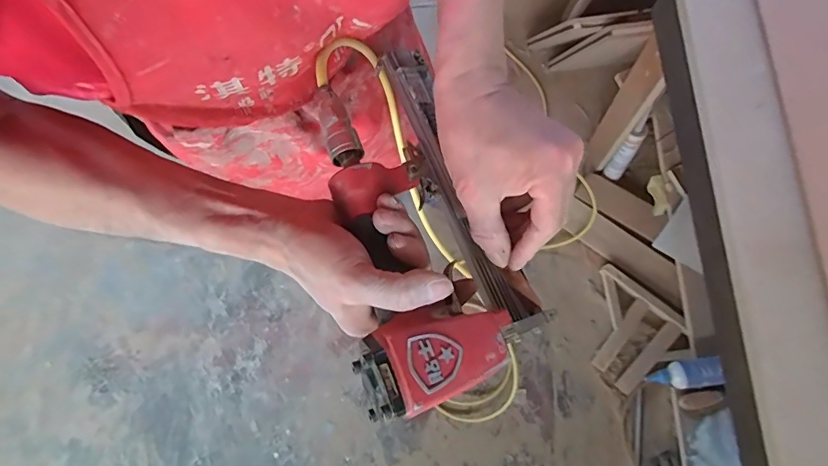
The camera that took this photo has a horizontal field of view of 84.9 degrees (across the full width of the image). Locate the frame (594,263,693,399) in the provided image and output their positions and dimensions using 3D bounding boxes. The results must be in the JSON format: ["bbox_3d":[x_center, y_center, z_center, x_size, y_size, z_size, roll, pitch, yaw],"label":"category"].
[{"bbox_3d":[0.524,0.248,1.123,0.259,0.052,0.225,40,100,15],"label":"frame"}]

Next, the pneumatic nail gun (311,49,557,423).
[{"bbox_3d":[0.004,-0.024,0.334,0.125,0.069,0.273,-15,70,-2],"label":"pneumatic nail gun"}]

